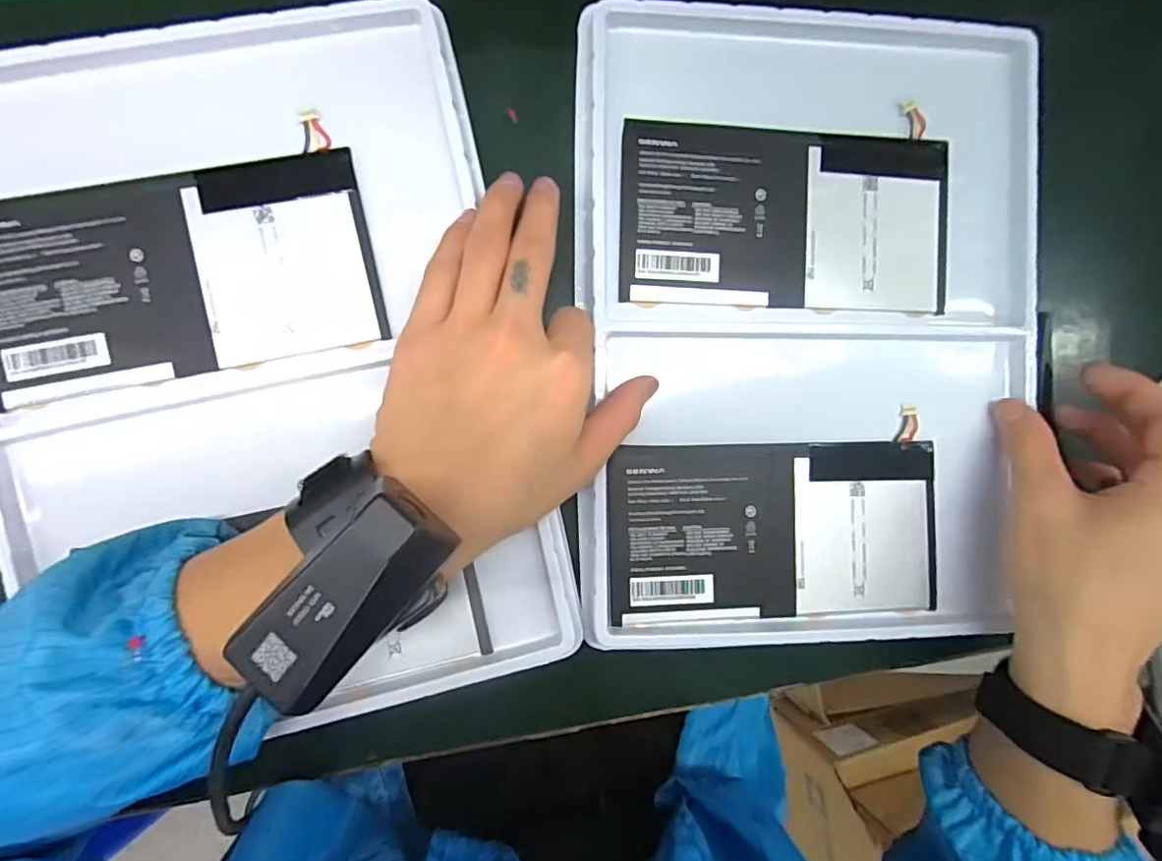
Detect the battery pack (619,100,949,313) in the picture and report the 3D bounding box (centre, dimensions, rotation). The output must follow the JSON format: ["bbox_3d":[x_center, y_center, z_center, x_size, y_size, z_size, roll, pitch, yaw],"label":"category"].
[{"bbox_3d":[0.108,-0.111,0.291,0.172,0.004,0.092,1,92,-5],"label":"battery pack"}]

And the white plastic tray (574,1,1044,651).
[{"bbox_3d":[0.120,-0.051,0.293,0.236,0.015,0.316,-1,92,-5],"label":"white plastic tray"}]

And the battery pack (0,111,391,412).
[{"bbox_3d":[-0.184,-0.072,0.256,0.170,0.004,0.095,-13,93,-5],"label":"battery pack"}]

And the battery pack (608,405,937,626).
[{"bbox_3d":[0.101,0.052,0.294,0.171,0.005,0.090,-1,92,-5],"label":"battery pack"}]

